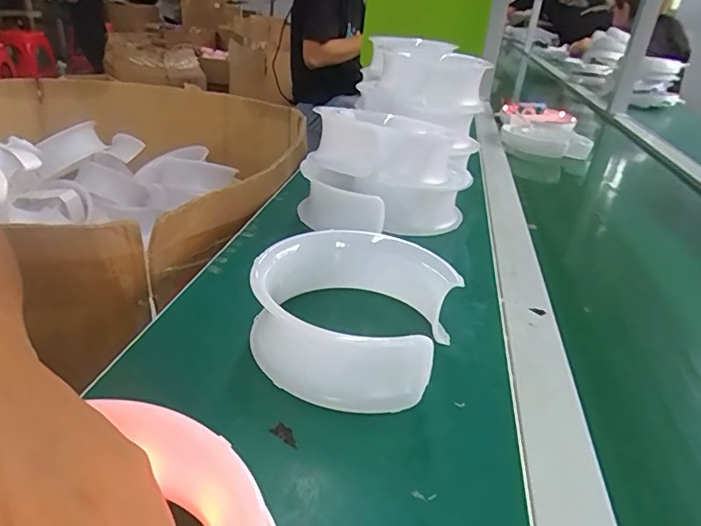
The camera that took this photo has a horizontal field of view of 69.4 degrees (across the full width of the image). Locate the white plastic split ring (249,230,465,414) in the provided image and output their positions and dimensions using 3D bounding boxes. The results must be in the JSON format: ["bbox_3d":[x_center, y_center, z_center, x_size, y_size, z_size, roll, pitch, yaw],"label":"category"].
[{"bbox_3d":[0.002,0.028,0.350,0.136,0.050,0.143,3,28,-8],"label":"white plastic split ring"}]

